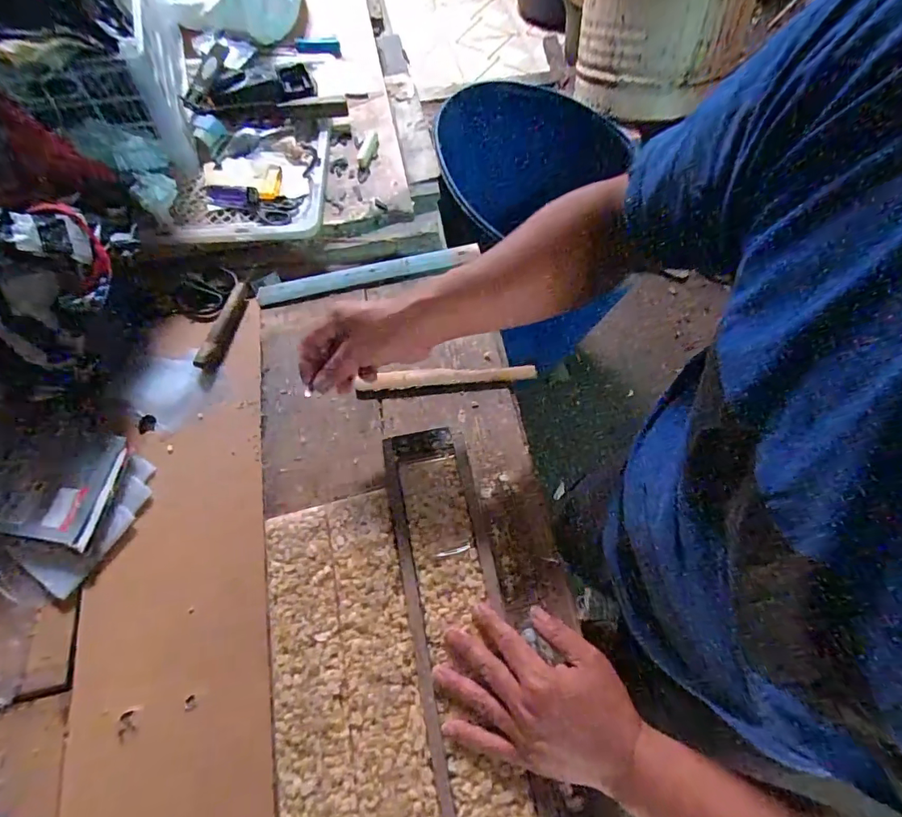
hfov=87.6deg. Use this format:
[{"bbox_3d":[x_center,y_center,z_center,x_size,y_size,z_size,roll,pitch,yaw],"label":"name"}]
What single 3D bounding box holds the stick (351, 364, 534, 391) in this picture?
[{"bbox_3d":[-0.008,-0.042,0.578,0.218,0.014,0.022,-2,64,0],"label":"stick"}]

